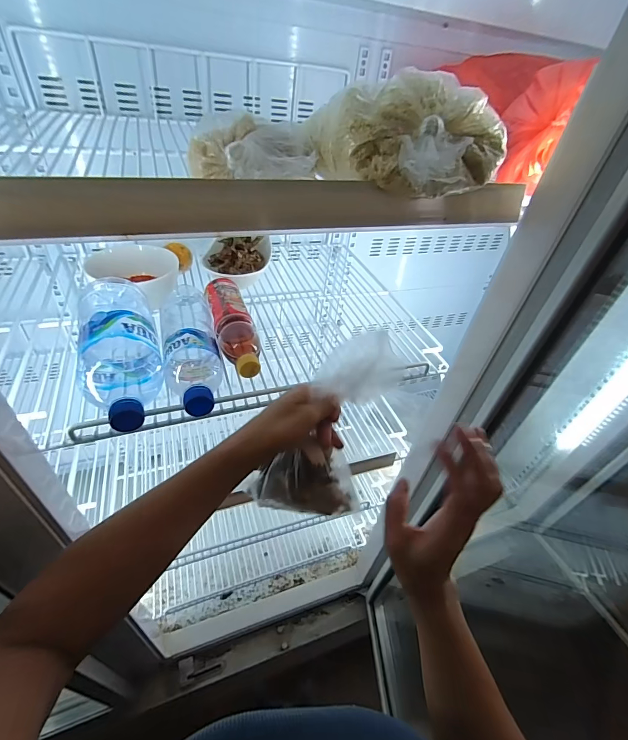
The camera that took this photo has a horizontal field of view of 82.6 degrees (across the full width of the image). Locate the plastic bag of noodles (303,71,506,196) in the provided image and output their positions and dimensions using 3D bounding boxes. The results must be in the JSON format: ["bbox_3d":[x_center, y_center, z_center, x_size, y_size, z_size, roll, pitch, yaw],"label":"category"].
[{"bbox_3d":[0.083,-0.214,0.322,0.124,0.070,0.147,-28,53,-34],"label":"plastic bag of noodles"}]

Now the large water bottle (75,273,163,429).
[{"bbox_3d":[-0.228,-0.024,0.426,0.077,0.082,0.234,-15,46,-24],"label":"large water bottle"}]

